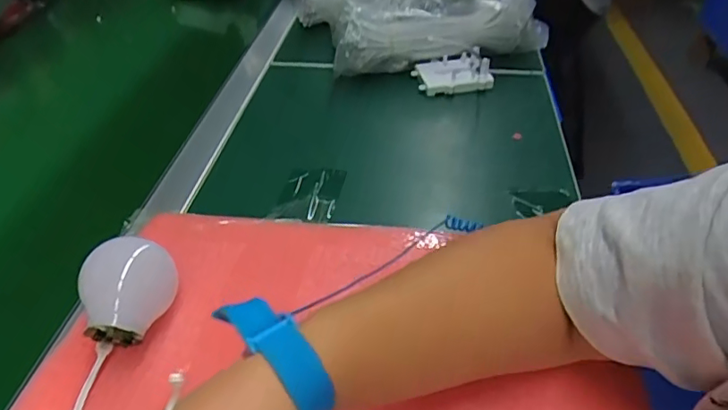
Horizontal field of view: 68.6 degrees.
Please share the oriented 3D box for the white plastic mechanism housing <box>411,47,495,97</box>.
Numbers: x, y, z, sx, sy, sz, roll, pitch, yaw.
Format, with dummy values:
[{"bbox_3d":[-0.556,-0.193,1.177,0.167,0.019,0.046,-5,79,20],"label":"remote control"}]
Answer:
[{"bbox_3d":[0.108,-0.165,0.646,0.097,0.045,0.061,3,43,6],"label":"white plastic mechanism housing"}]

